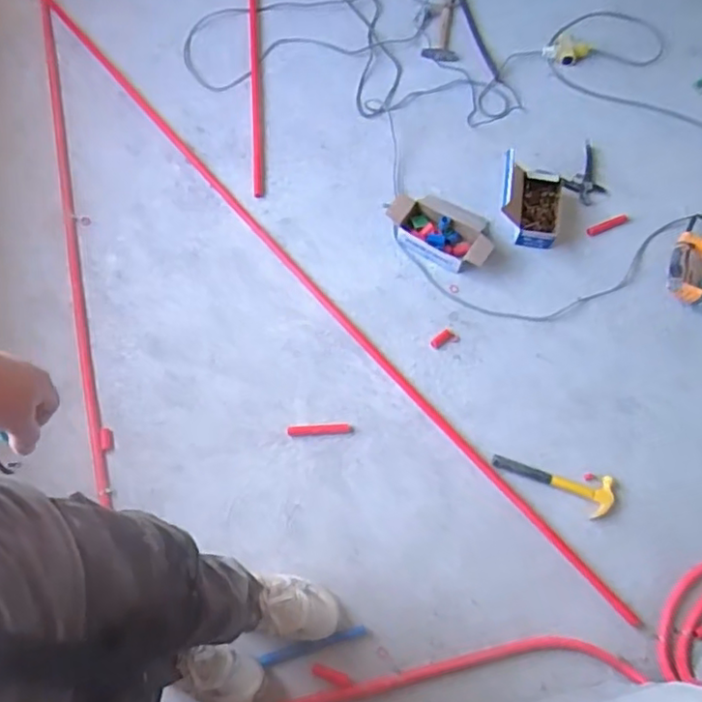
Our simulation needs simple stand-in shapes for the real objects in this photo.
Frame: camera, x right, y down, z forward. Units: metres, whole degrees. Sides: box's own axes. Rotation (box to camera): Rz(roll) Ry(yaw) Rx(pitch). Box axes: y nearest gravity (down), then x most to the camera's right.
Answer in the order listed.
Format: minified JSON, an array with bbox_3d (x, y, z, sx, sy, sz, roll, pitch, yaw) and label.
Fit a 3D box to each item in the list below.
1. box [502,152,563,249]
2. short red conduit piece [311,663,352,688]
[{"bbox_3d":[0.461,-0.385,1.623,0.150,0.081,0.226,8,68,2],"label":"box"},{"bbox_3d":[-0.039,0.652,1.264,0.084,0.016,0.023,21,71,7],"label":"short red conduit piece"}]

